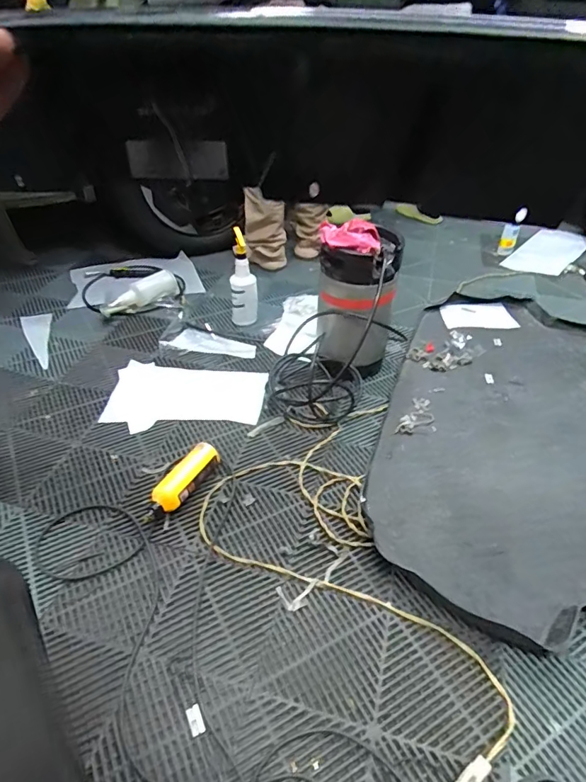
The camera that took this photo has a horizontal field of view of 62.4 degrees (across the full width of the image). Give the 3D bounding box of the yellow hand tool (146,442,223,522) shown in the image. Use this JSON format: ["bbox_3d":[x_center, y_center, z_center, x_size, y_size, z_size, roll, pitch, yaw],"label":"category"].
[{"bbox_3d":[-0.243,0.201,1.076,0.063,0.066,0.198,19,45,21],"label":"yellow hand tool"}]

